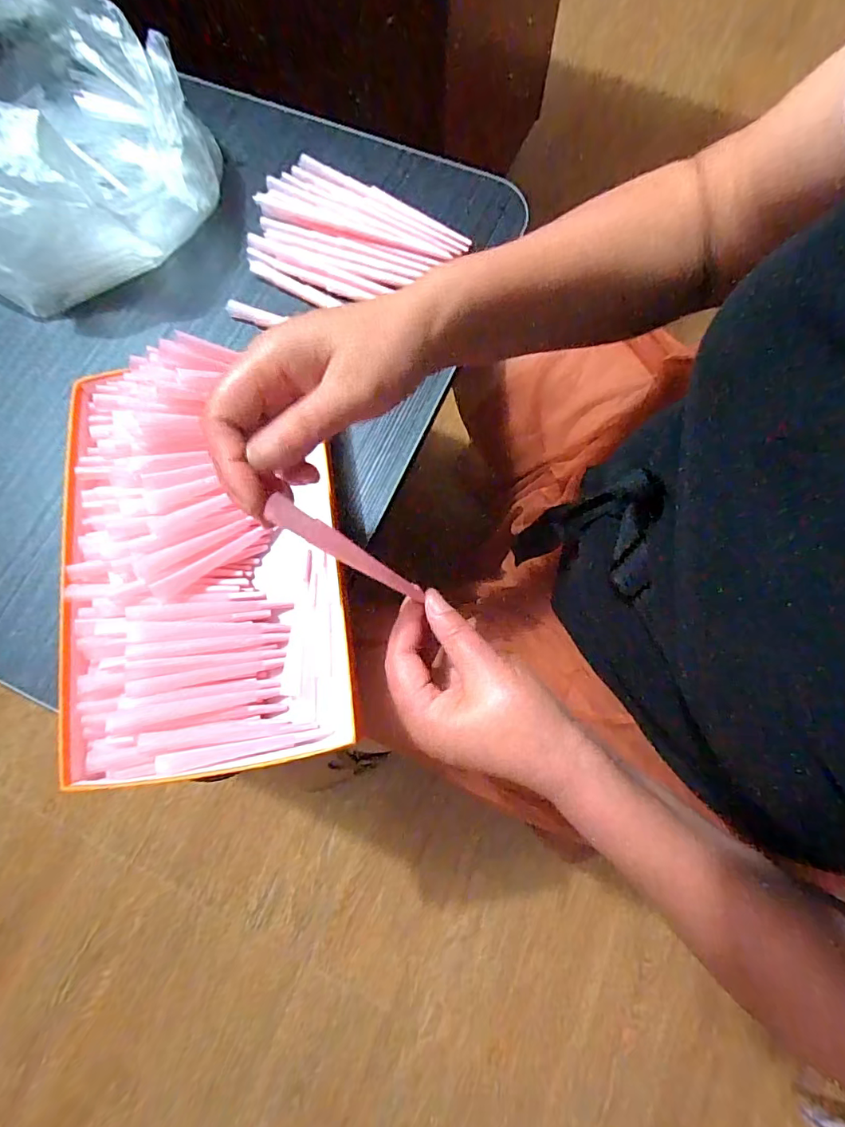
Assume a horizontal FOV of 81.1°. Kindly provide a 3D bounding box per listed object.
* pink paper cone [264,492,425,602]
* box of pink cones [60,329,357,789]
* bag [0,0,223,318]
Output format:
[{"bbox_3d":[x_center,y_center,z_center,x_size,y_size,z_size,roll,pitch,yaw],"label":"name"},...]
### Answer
[{"bbox_3d":[-0.035,-0.003,0.258,0.007,0.110,0.012,8,72,41],"label":"pink paper cone"},{"bbox_3d":[-0.158,-0.009,0.360,0.187,0.060,0.303,-9,76,-1],"label":"box of pink cones"},{"bbox_3d":[-0.306,-0.366,0.417,0.225,0.118,0.247,-11,76,-1],"label":"bag"}]

